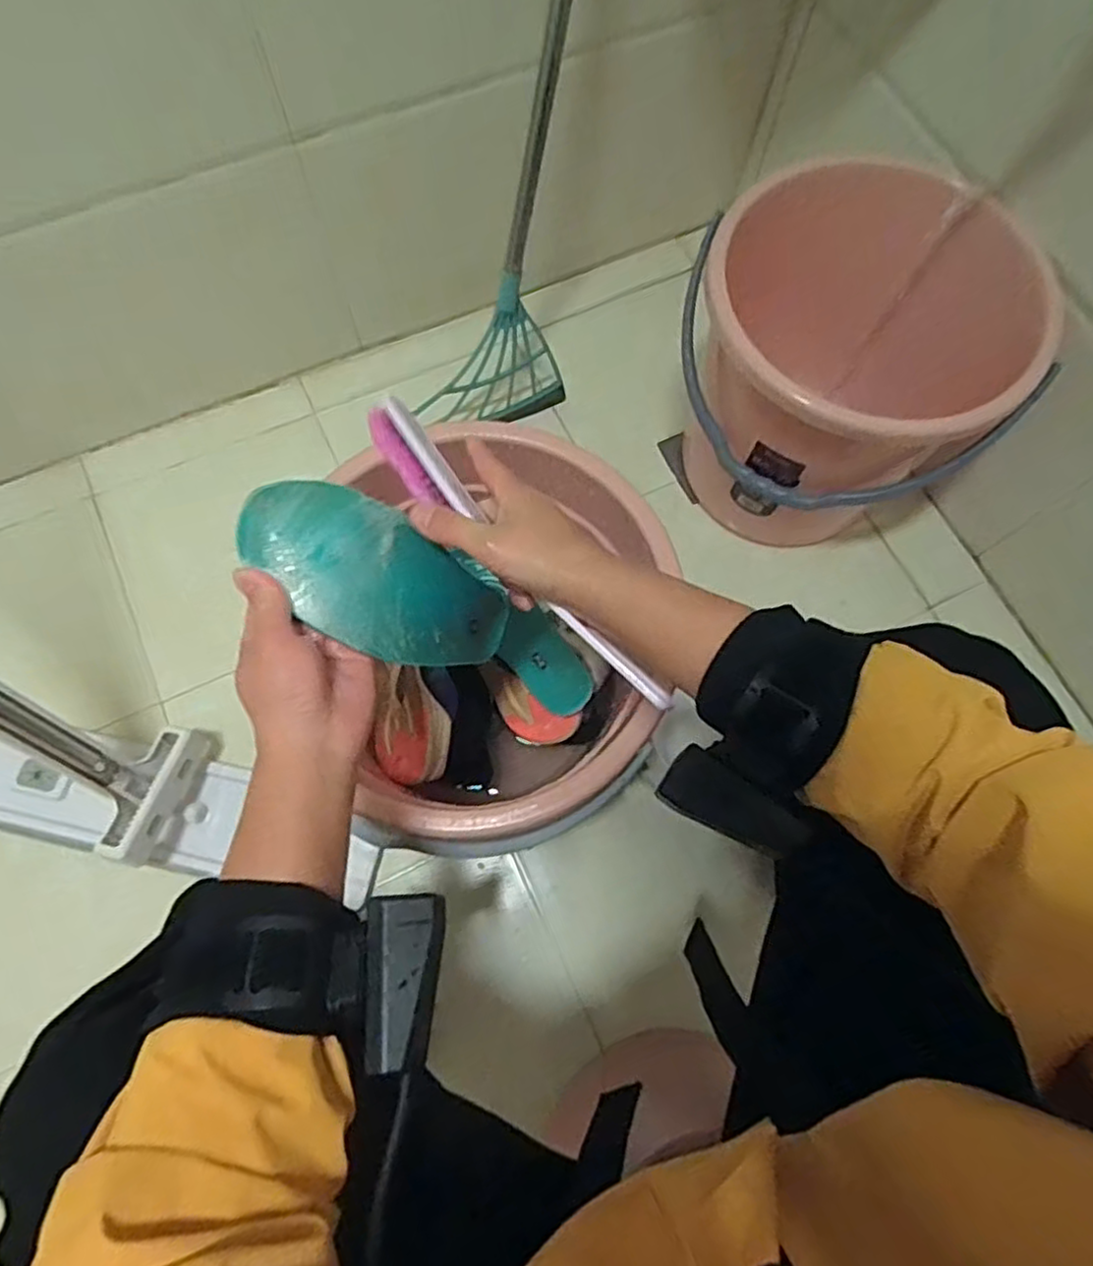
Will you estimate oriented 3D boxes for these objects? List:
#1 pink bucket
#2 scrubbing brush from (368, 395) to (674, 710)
[{"bbox_3d":[0.288,-0.250,0.730,0.243,0.318,0.282,-27,76,-9],"label":"pink bucket"},{"bbox_3d":[-0.019,-0.043,0.403,0.034,0.040,0.239,-42,81,-12],"label":"scrubbing brush"}]

